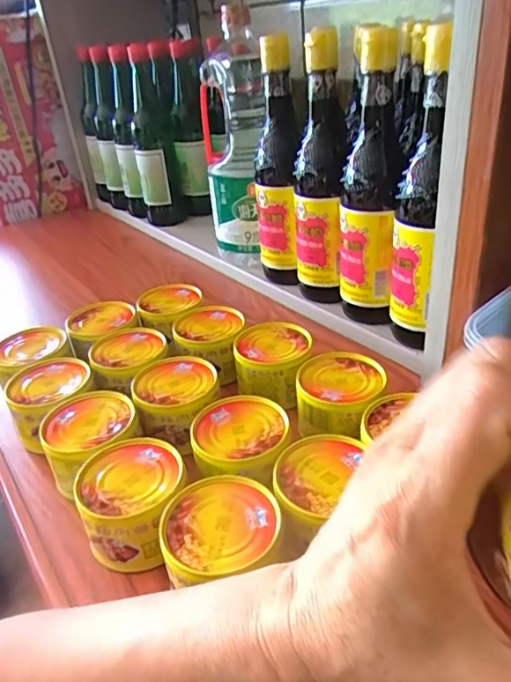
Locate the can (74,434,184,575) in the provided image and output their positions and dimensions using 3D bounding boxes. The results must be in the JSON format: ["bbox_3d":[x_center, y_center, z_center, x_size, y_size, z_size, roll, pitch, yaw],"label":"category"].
[{"bbox_3d":[-0.079,0.111,0.349,0.065,0.052,0.076,-11,31,-9],"label":"can"}]

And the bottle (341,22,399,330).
[{"bbox_3d":[0.104,-0.137,0.480,0.052,0.247,0.054,-1,31,9],"label":"bottle"}]

